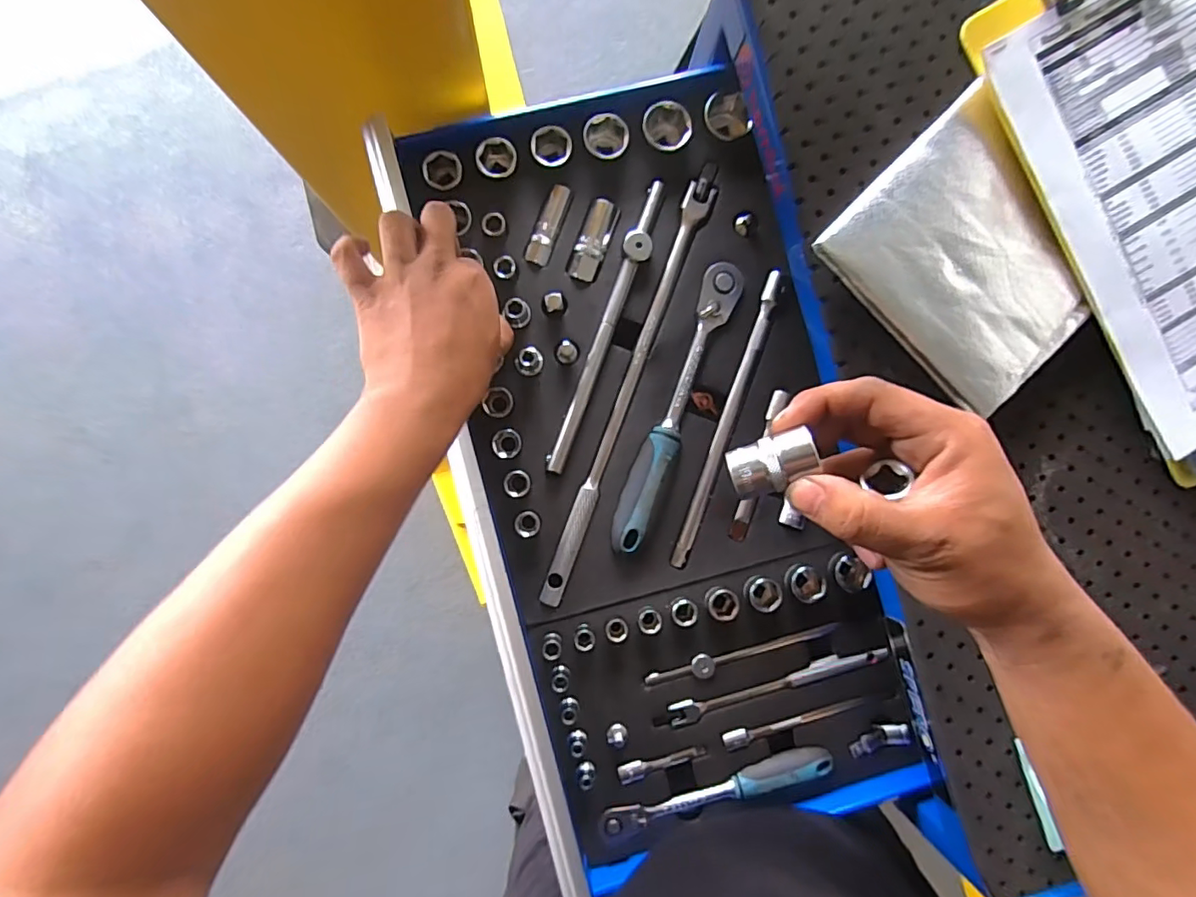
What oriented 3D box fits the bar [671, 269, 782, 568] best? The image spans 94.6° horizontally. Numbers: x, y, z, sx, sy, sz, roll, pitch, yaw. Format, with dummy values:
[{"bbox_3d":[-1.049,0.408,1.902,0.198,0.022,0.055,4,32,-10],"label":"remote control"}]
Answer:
[{"bbox_3d":[0.106,-0.025,0.450,0.013,0.016,0.251,20,87,-3],"label":"bar"}]

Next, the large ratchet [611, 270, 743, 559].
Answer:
[{"bbox_3d":[0.063,-0.034,0.438,0.029,0.029,0.241,21,87,-3],"label":"large ratchet"}]

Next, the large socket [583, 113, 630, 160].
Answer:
[{"bbox_3d":[0.006,-0.247,0.444,0.034,0.029,0.036,0,89,-4],"label":"large socket"}]

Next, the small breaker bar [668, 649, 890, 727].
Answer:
[{"bbox_3d":[0.146,0.191,0.447,0.180,0.008,0.018,-16,90,-4],"label":"small breaker bar"}]

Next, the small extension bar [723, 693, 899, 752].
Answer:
[{"bbox_3d":[0.173,0.219,0.448,0.146,0.010,0.013,-13,89,-4],"label":"small extension bar"}]

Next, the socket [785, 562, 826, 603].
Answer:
[{"bbox_3d":[0.168,0.108,0.441,0.026,0.025,0.028,0,89,-4],"label":"socket"}]

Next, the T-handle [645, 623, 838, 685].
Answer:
[{"bbox_3d":[0.116,0.164,0.443,0.159,0.012,0.014,-16,90,-4],"label":"T-handle"}]

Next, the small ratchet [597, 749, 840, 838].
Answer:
[{"bbox_3d":[0.095,0.271,0.436,0.186,0.022,0.022,-14,90,-4],"label":"small ratchet"}]

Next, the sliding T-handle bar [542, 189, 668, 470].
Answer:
[{"bbox_3d":[0.008,-0.098,0.441,0.019,0.026,0.246,20,87,-3],"label":"sliding T-handle bar"}]

